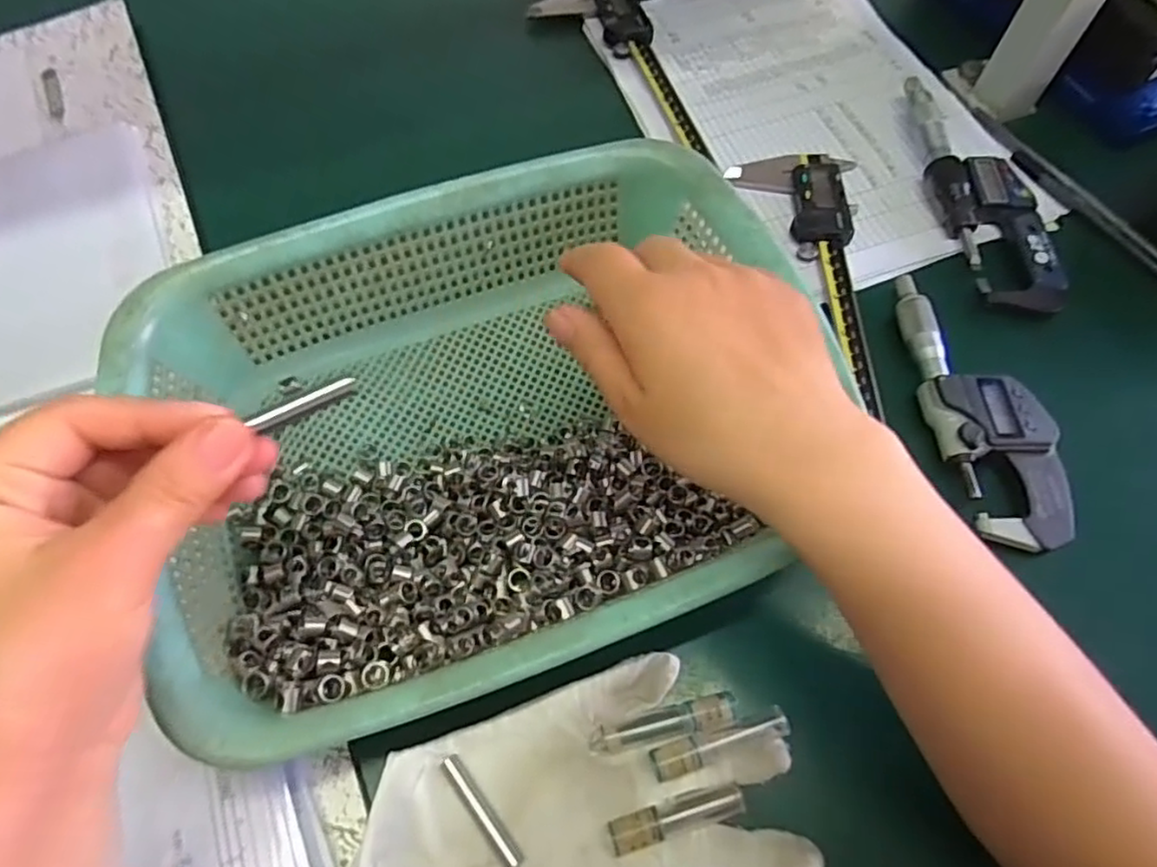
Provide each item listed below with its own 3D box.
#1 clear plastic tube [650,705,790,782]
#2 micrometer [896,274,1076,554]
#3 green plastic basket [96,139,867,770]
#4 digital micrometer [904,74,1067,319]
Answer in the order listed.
[{"bbox_3d":[0.061,0.132,0.289,0.061,0.009,0.013,-15,65,-8],"label":"clear plastic tube"},{"bbox_3d":[0.212,-0.019,0.364,0.054,0.020,0.163,-10,64,-6],"label":"micrometer"},{"bbox_3d":[-0.042,-0.002,0.314,0.295,0.075,0.221,-19,66,-10],"label":"green plastic basket"},{"bbox_3d":[0.251,-0.151,0.425,0.060,0.024,0.179,0,64,-1],"label":"digital micrometer"}]

